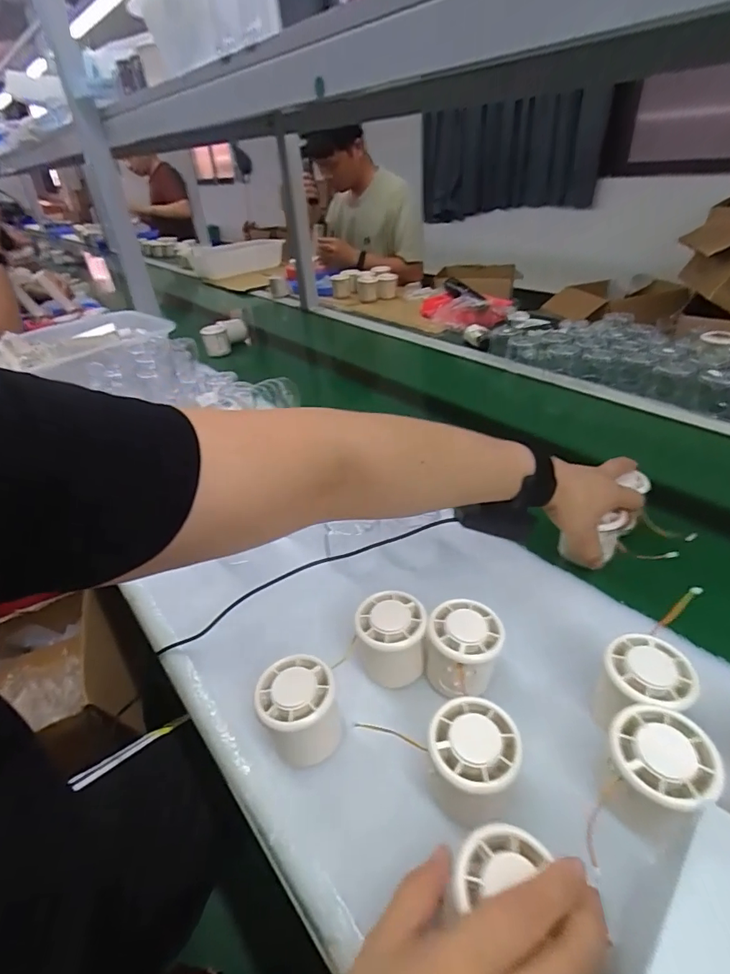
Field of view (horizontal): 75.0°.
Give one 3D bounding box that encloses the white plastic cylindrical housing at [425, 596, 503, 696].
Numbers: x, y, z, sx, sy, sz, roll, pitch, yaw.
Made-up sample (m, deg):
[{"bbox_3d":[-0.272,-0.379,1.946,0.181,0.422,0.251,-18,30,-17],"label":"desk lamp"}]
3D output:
[{"bbox_3d":[0.074,0.127,0.363,0.053,0.056,0.056,-3,35,2],"label":"white plastic cylindrical housing"}]

